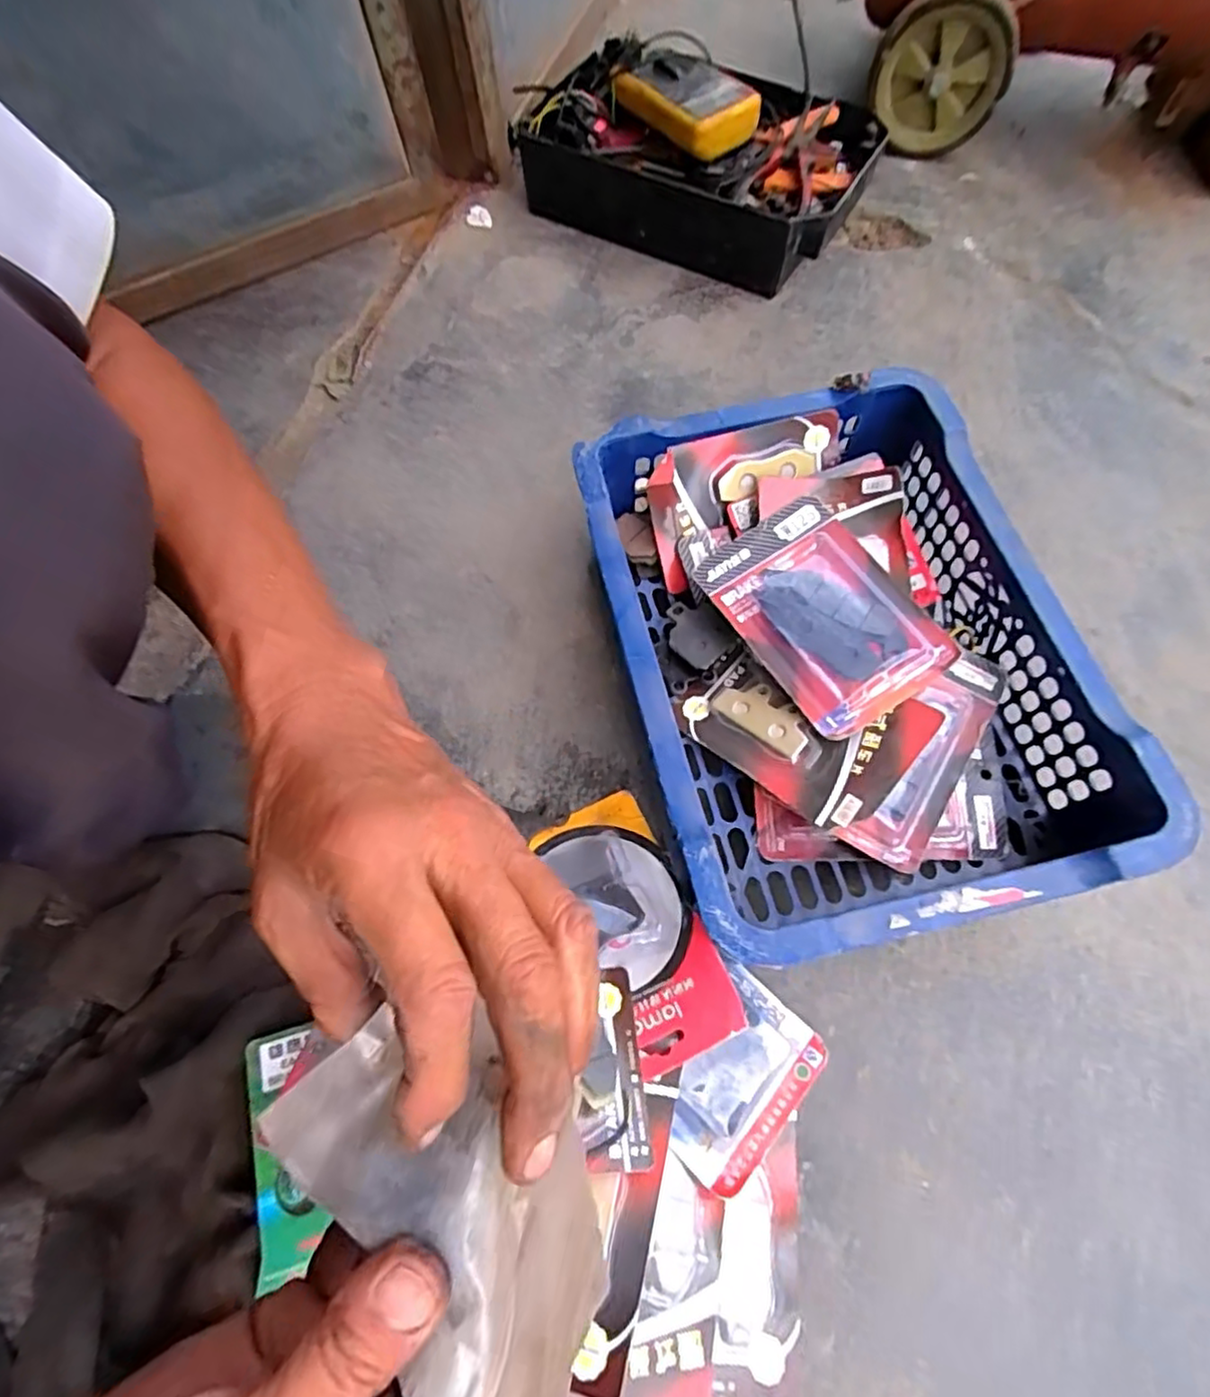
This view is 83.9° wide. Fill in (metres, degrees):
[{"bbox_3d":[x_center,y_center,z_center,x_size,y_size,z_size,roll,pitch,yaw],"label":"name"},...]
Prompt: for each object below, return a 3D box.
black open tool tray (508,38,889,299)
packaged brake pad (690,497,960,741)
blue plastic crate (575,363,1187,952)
[{"bbox_3d":[0.100,-0.588,0.733,0.357,0.109,0.211,28,69,14],"label":"black open tool tray"},{"bbox_3d":[0.147,-0.061,0.455,0.108,0.018,0.157,-32,68,-10],"label":"packaged brake pad"},{"bbox_3d":[0.145,-0.026,0.464,0.261,0.127,0.355,-14,66,-3],"label":"blue plastic crate"}]

